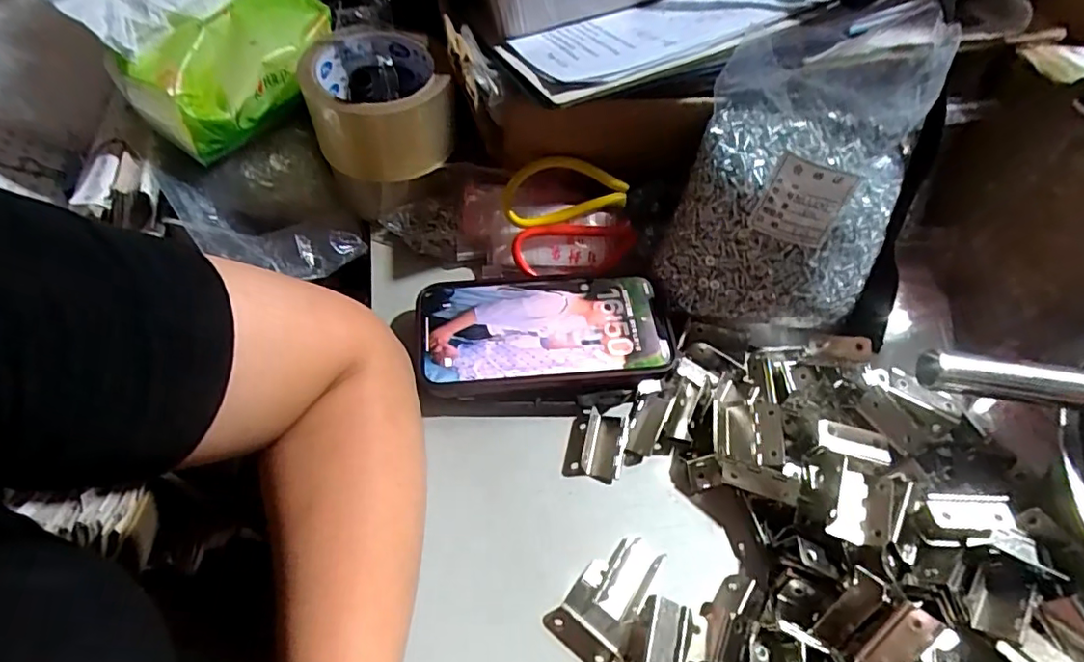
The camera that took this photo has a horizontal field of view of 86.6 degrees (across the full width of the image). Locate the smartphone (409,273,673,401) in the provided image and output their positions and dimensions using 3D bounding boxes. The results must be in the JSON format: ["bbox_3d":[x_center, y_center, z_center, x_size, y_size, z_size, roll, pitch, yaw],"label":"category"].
[{"bbox_3d":[0.003,0.000,0.369,0.159,0.010,0.080,-2,58,-5],"label":"smartphone"}]

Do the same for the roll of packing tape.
[{"bbox_3d":[-0.112,-0.150,0.391,0.085,0.068,0.086,2,57,-3],"label":"roll of packing tape"}]

